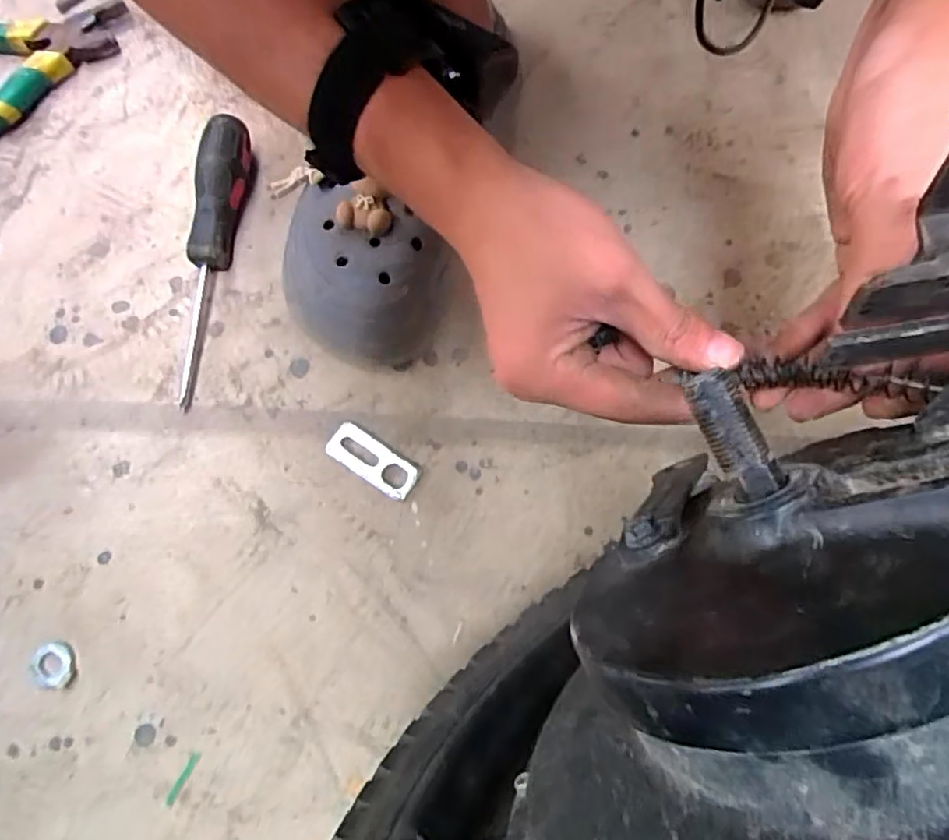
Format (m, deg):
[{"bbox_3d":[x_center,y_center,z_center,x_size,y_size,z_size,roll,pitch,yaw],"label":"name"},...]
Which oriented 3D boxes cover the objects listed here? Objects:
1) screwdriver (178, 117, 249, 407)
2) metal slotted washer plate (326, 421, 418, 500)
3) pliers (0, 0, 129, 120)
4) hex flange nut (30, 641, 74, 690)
[{"bbox_3d":[-0.181,-0.110,0.419,0.027,0.035,0.197,7,76,3],"label":"screwdriver"},{"bbox_3d":[-0.063,0.025,0.385,0.059,0.004,0.024,33,78,9],"label":"metal slotted washer plate"},{"bbox_3d":[-0.376,-0.287,0.485,0.196,0.022,0.127,-39,78,-8],"label":"pliers"},{"bbox_3d":[-0.246,0.142,0.364,0.022,0.006,0.026,6,75,3],"label":"hex flange nut"}]

